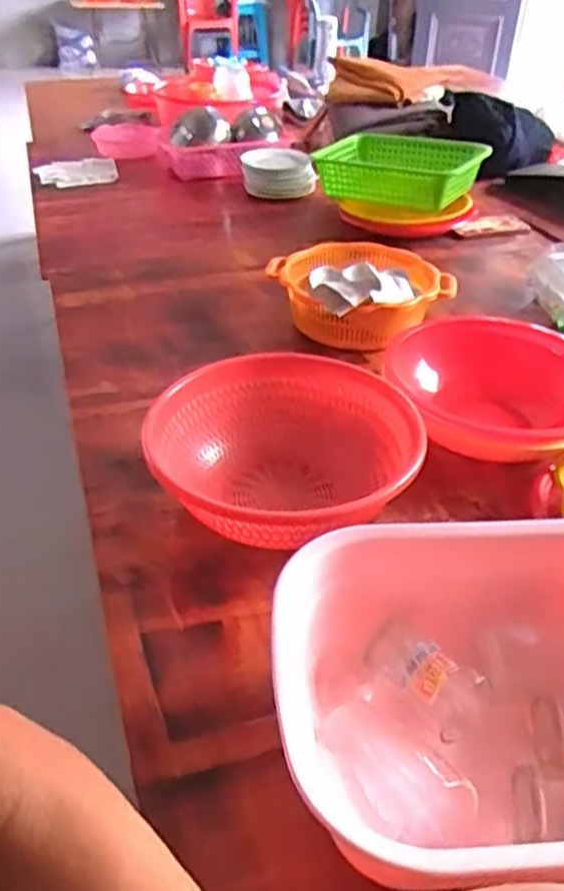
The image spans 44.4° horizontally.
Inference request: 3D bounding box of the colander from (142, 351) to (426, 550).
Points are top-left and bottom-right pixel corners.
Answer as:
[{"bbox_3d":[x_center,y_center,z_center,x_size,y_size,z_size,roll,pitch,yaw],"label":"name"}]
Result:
[{"bbox_3d":[0.005,0.018,0.682,0.242,0.100,0.254,1,37,0],"label":"colander"}]

